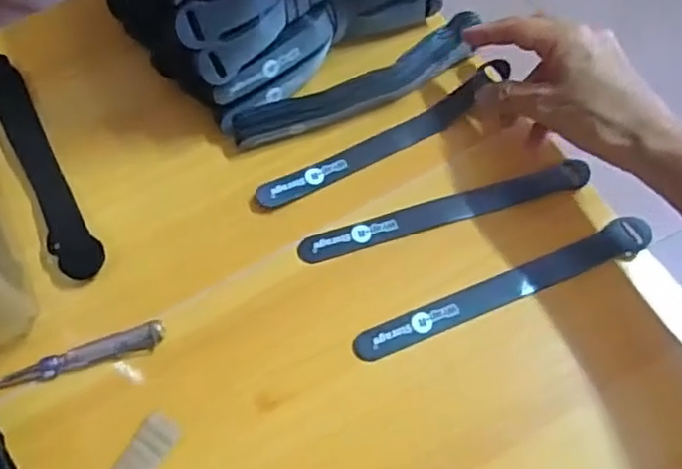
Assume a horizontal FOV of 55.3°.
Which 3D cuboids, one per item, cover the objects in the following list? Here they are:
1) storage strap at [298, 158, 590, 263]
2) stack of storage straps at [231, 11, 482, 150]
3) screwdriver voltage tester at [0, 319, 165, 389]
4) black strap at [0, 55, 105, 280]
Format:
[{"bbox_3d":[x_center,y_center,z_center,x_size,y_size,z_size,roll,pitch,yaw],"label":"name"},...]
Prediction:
[{"bbox_3d":[0.070,-0.016,0.437,0.198,0.009,0.020,-17,63,-5],"label":"storage strap"},{"bbox_3d":[0.012,-0.107,0.471,0.187,0.032,0.024,-23,63,-3],"label":"stack of storage straps"},{"bbox_3d":[-0.161,0.075,0.397,0.109,0.010,0.016,-17,65,-6],"label":"screwdriver voltage tester"},{"bbox_3d":[-0.218,-0.055,0.465,0.028,0.009,0.210,-29,66,-11],"label":"black strap"}]

